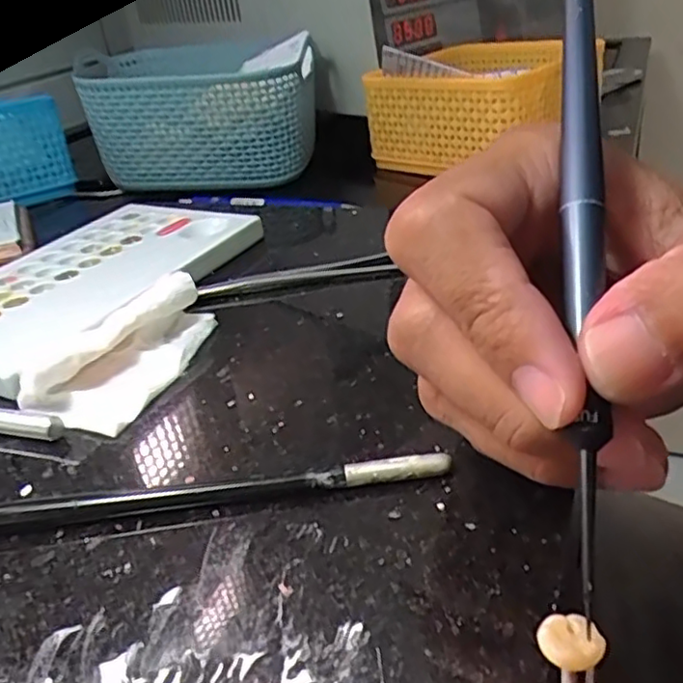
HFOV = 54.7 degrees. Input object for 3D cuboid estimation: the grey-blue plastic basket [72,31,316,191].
[{"bbox_3d":[-0.100,-0.171,0.490,0.168,0.091,0.117,-8,31,-1],"label":"grey-blue plastic basket"}]

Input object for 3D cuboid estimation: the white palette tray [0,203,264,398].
[{"bbox_3d":[-0.118,-0.030,0.304,0.097,0.012,0.152,11,35,28],"label":"white palette tray"}]

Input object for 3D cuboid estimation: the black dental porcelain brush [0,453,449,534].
[{"bbox_3d":[-0.053,0.043,0.176,0.161,0.006,0.005,-7,31,0],"label":"black dental porcelain brush"}]

